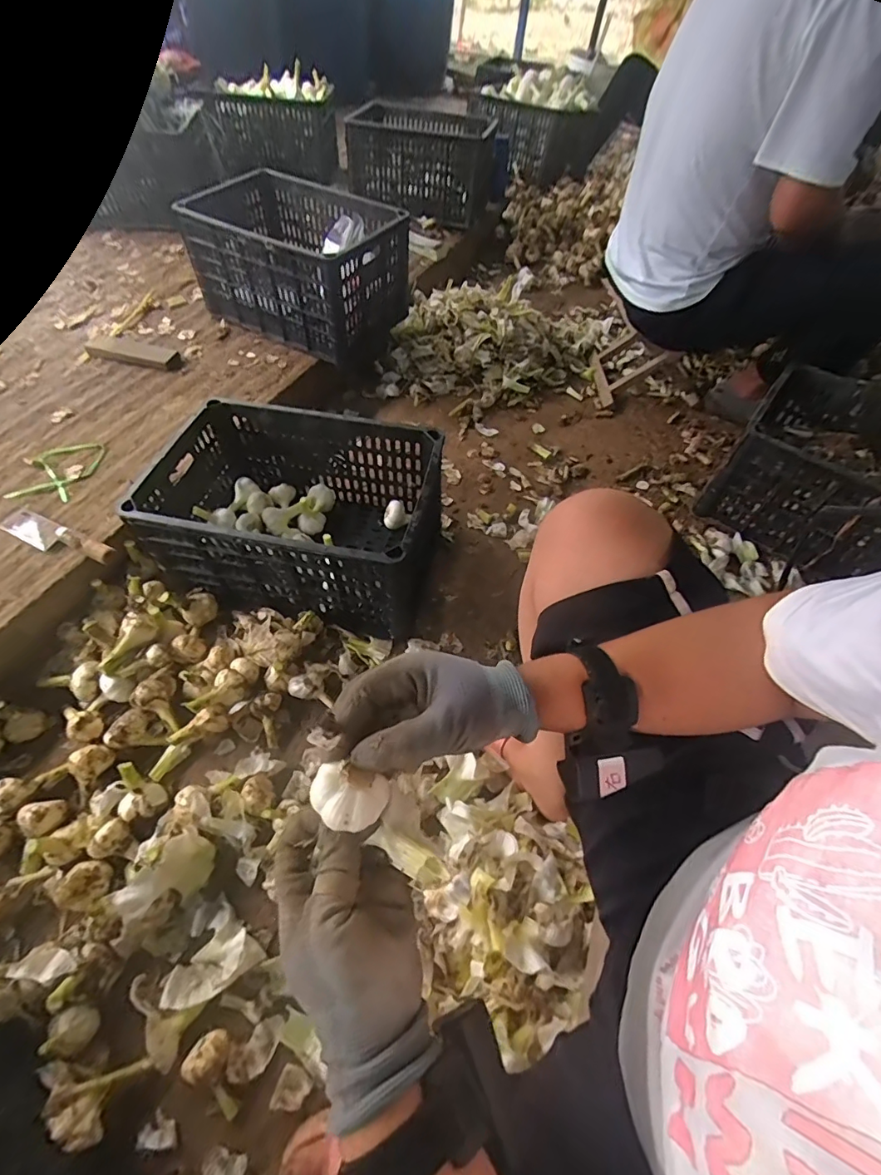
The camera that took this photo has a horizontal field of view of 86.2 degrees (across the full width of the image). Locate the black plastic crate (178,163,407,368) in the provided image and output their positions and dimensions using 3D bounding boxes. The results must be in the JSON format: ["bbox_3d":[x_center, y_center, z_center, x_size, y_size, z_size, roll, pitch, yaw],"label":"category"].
[{"bbox_3d":[-0.369,-0.814,1.178,0.501,0.230,0.320,29,58,14],"label":"black plastic crate"}]

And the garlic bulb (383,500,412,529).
[{"bbox_3d":[-0.086,-0.139,0.926,0.052,0.049,0.048,-7,57,-11],"label":"garlic bulb"}]

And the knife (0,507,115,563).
[{"bbox_3d":[-0.644,-0.085,0.783,0.253,0.039,0.057,24,58,13],"label":"knife"}]

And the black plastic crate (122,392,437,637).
[{"bbox_3d":[-0.241,-0.130,0.823,0.446,0.223,0.297,13,56,3],"label":"black plastic crate"}]

